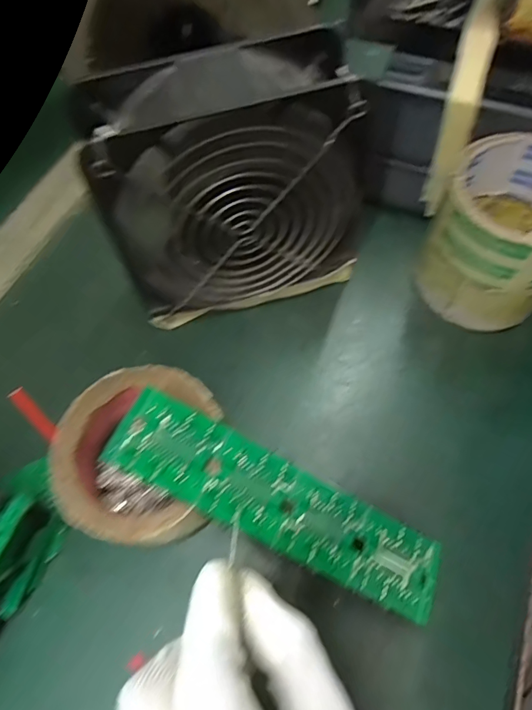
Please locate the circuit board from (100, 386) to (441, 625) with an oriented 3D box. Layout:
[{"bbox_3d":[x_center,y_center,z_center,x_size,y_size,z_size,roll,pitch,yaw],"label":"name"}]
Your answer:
[{"bbox_3d":[0.010,0.075,0.227,0.179,0.005,0.041,30,65,-8],"label":"circuit board"}]

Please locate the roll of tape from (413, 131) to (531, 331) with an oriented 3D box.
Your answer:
[{"bbox_3d":[0.152,-0.074,0.291,0.076,0.095,0.083,-1,62,2],"label":"roll of tape"}]

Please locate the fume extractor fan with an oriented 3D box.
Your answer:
[{"bbox_3d":[-0.018,-0.095,0.277,0.149,0.151,0.060,-16,63,-6],"label":"fume extractor fan"}]

